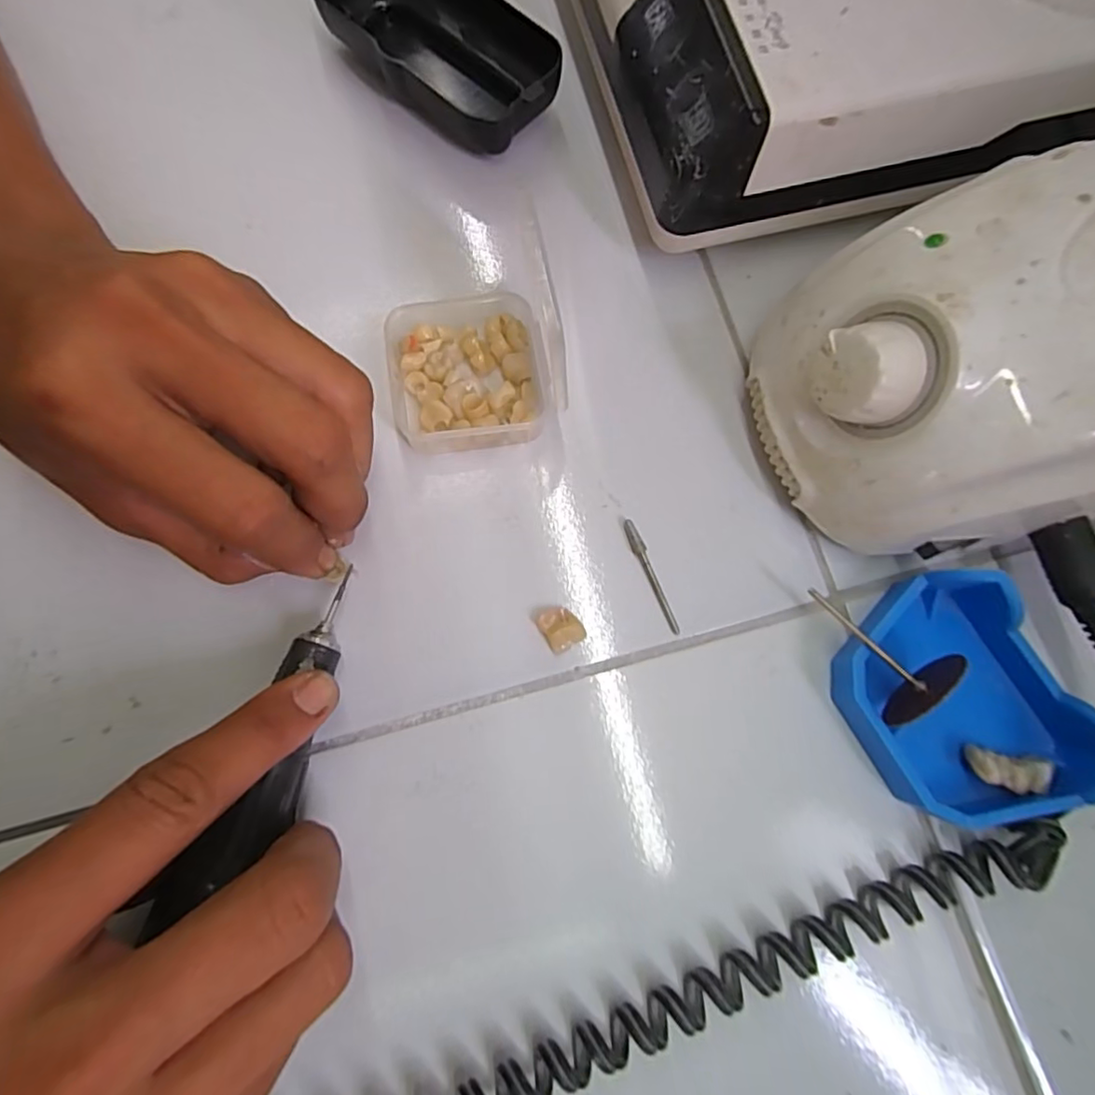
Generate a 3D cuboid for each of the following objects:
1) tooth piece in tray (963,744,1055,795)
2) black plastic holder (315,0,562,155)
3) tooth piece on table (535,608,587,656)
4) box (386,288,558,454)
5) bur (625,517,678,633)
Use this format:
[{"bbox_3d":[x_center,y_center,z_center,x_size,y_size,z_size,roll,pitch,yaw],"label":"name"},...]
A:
[{"bbox_3d":[0.149,0.073,0.190,0.026,0.010,0.011,12,77,1],"label":"tooth piece in tray"},{"bbox_3d":[-0.044,-0.213,0.249,0.112,0.028,0.049,37,79,7],"label":"black plastic holder"},{"bbox_3d":[0.005,0.028,0.205,0.013,0.008,0.015,-31,80,-8],"label":"tooth piece on table"},{"bbox_3d":[-0.030,-0.065,0.219,0.057,0.018,0.055,-9,78,-3],"label":"box"},{"bbox_3d":[0.038,0.010,0.211,0.004,0.004,0.044,-24,79,-6],"label":"bur"}]

